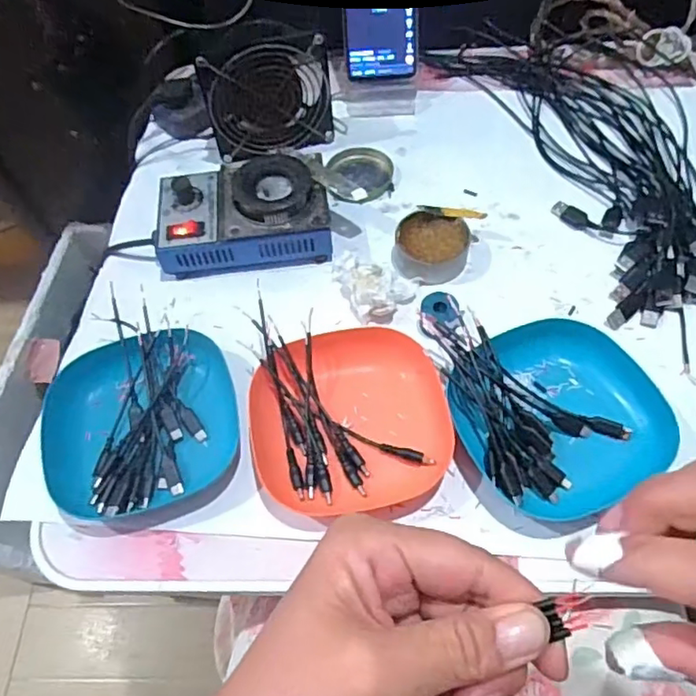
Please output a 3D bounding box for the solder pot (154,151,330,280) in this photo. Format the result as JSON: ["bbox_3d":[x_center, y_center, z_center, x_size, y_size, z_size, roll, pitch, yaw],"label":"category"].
[{"bbox_3d":[-0.092,-0.121,0.533,0.151,0.053,0.096,-3,60,2],"label":"solder pot"}]

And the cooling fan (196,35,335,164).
[{"bbox_3d":[-0.074,-0.238,0.579,0.115,0.103,0.039,-12,60,-3],"label":"cooling fan"}]

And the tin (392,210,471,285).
[{"bbox_3d":[0.073,-0.087,0.526,0.063,0.025,0.061,-2,60,3],"label":"tin"}]

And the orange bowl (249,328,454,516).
[{"bbox_3d":[0.000,0.049,0.443,0.137,0.028,0.134,-14,60,-4],"label":"orange bowl"}]

